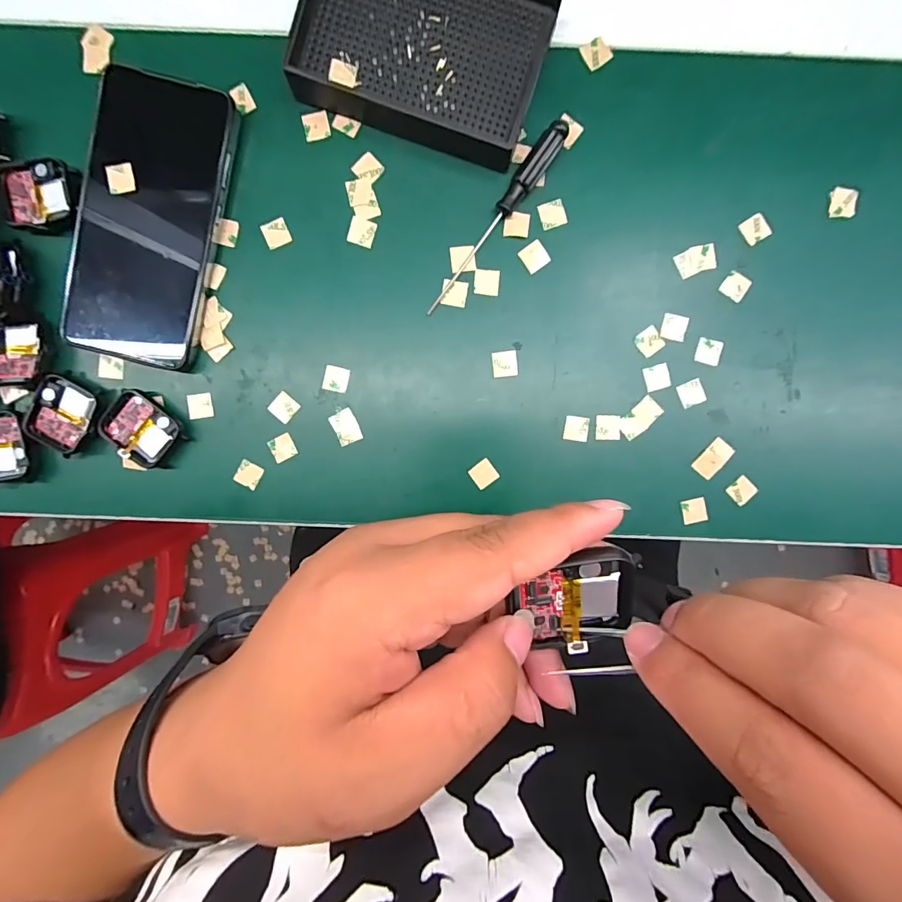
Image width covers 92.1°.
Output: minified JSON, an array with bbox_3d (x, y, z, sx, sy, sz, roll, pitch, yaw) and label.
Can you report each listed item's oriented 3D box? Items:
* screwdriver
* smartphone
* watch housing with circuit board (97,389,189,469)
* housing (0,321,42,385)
[{"bbox_3d":[0.028,-0.138,0.263,0.013,0.014,0.130,34,93,-3],"label":"screwdriver"},{"bbox_3d":[-0.180,-0.137,0.261,0.076,0.016,0.163,13,94,-2],"label":"smartphone"},{"bbox_3d":[-0.193,-0.014,0.272,0.045,0.010,0.037,44,93,-4],"label":"watch housing with circuit board"},{"bbox_3d":[-0.269,-0.059,0.265,0.037,0.006,0.036,-4,95,0],"label":"housing"}]

